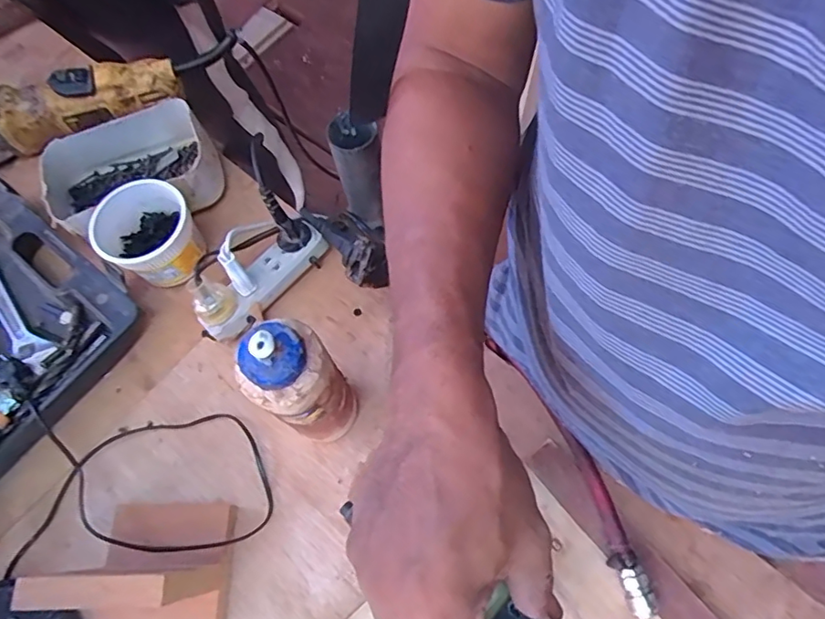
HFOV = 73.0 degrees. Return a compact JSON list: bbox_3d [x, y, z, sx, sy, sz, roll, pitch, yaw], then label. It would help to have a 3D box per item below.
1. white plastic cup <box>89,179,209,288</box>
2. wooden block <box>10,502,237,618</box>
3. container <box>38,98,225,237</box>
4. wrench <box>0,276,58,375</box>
[{"bbox_3d":[-0.266,-0.075,0.573,0.089,0.073,0.091,0,65,1],"label":"white plastic cup"},{"bbox_3d":[-0.214,0.202,0.433,0.111,0.123,0.107,0,66,3],"label":"wooden block"},{"bbox_3d":[-0.316,-0.153,0.627,0.189,0.073,0.123,-17,66,-6],"label":"container"},{"bbox_3d":[-0.431,0.003,0.588,0.185,0.020,0.036,41,72,18],"label":"wrench"}]

